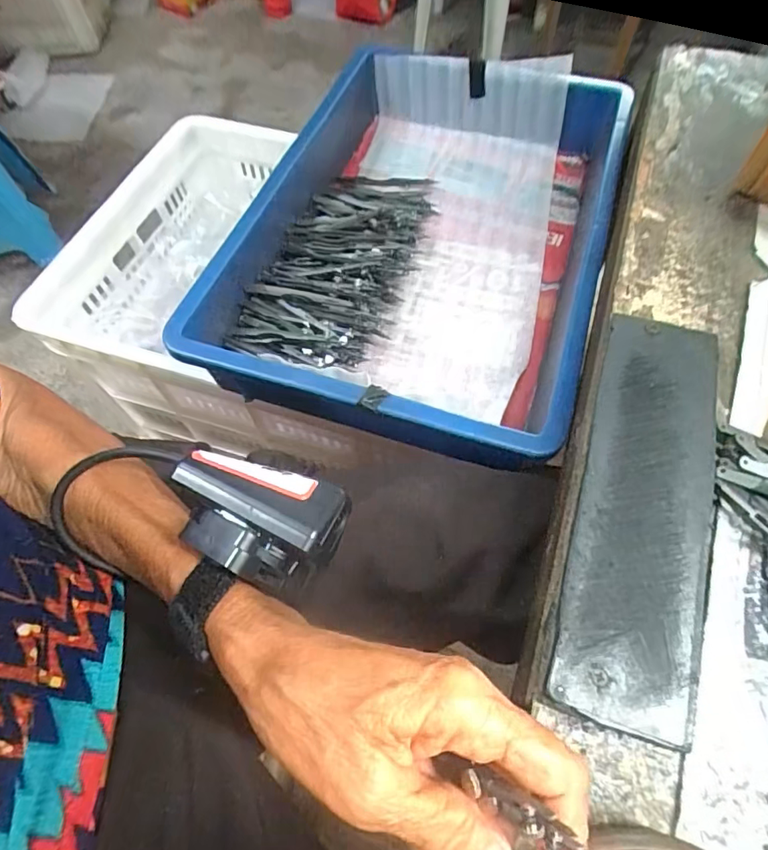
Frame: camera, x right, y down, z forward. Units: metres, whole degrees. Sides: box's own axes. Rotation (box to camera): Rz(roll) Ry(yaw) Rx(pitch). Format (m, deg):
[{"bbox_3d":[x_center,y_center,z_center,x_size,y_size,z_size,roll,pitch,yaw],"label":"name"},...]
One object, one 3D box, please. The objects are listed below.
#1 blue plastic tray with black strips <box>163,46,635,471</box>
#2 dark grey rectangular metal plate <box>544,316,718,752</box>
[{"bbox_3d":[0.044,-0.178,0.456,0.281,0.080,0.423,17,63,10],"label":"blue plastic tray with black strips"},{"bbox_3d":[0.129,0.032,0.249,0.059,0.013,0.211,17,63,10],"label":"dark grey rectangular metal plate"}]

